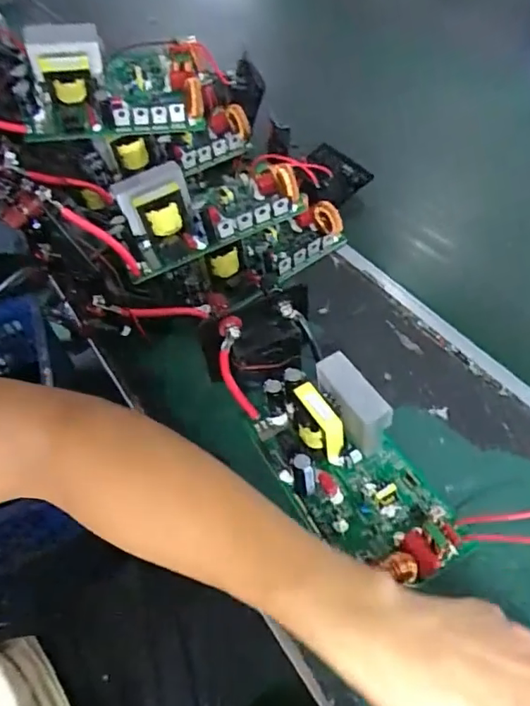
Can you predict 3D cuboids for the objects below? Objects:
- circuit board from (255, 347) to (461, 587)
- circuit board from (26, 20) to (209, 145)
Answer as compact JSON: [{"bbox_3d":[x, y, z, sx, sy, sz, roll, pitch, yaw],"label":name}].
[{"bbox_3d":[0.065,0.083,0.410,0.087,0.052,0.179,-30,55,-16],"label":"circuit board"},{"bbox_3d":[-0.172,-0.304,0.597,0.191,0.092,0.112,-13,52,-4],"label":"circuit board"}]

